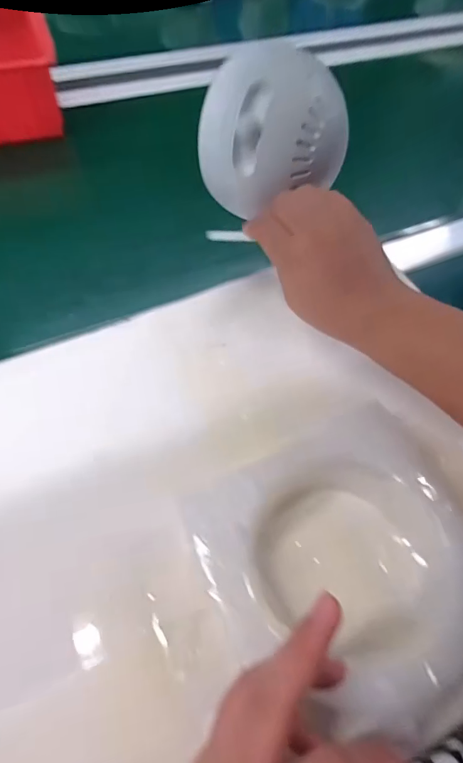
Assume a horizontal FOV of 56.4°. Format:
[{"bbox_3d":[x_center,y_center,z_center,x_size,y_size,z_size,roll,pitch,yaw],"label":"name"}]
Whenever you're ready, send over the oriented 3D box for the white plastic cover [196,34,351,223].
[{"bbox_3d":[0.032,-0.178,0.303,0.084,0.089,0.074,-35,61,-24],"label":"white plastic cover"}]

